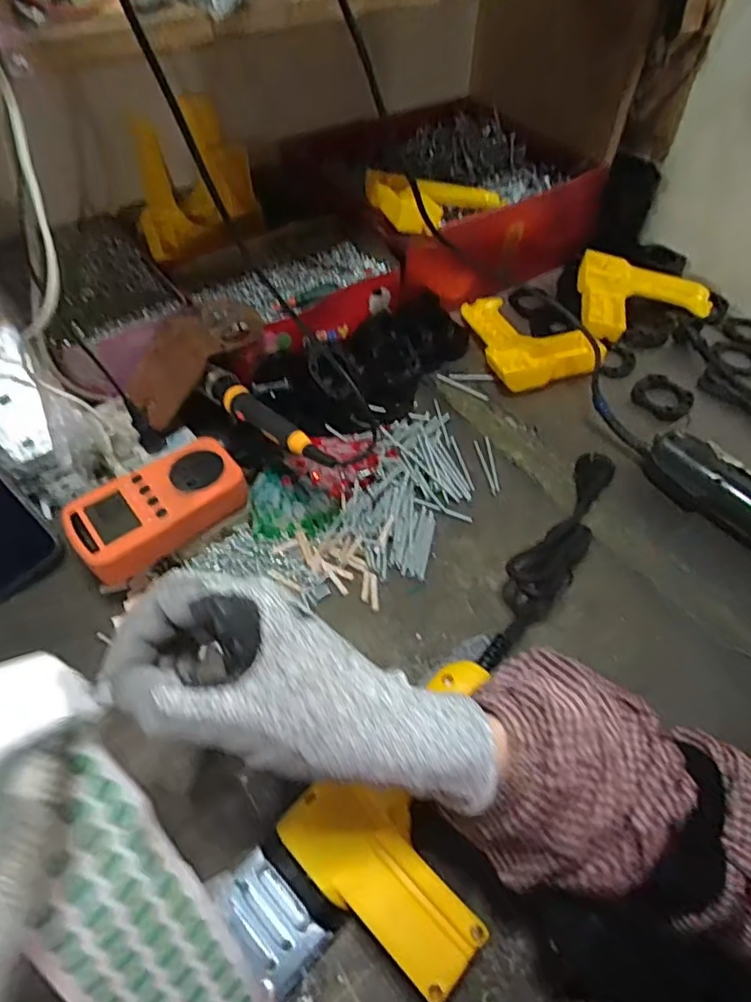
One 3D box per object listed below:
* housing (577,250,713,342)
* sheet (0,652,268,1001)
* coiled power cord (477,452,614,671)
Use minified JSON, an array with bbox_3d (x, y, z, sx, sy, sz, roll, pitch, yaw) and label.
[{"bbox_3d":[0.319,-0.238,0.677,0.154,0.033,0.126,7,53,3],"label":"housing"},{"bbox_3d":[-0.111,0.160,0.242,0.060,0.220,0.042,-32,18,-23],"label":"sheet"},{"bbox_3d":[0.145,0.040,0.469,0.042,0.043,0.210,30,58,19],"label":"coiled power cord"}]

